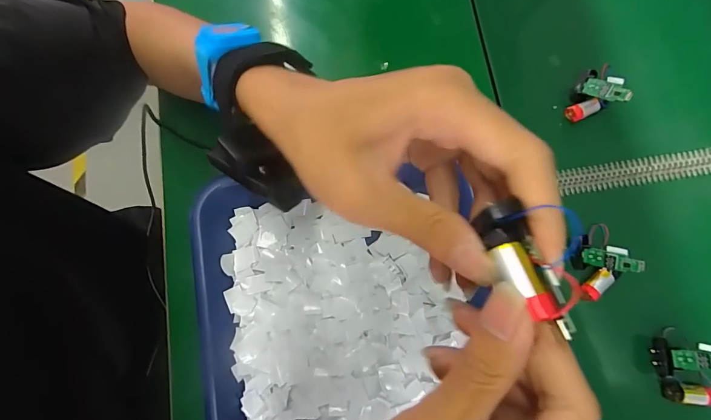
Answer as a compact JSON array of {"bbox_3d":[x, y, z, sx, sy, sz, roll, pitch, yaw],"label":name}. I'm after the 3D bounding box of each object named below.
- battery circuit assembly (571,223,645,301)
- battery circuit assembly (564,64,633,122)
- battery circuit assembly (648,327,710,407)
[{"bbox_3d":[0.217,0.045,0.334,0.031,0.042,0.060,-11,82,-3],"label":"battery circuit assembly"},{"bbox_3d":[0.229,-0.116,0.373,0.034,0.042,0.046,-7,82,-2],"label":"battery circuit assembly"},{"bbox_3d":[0.284,0.135,0.326,0.050,0.024,0.057,10,82,0],"label":"battery circuit assembly"}]

